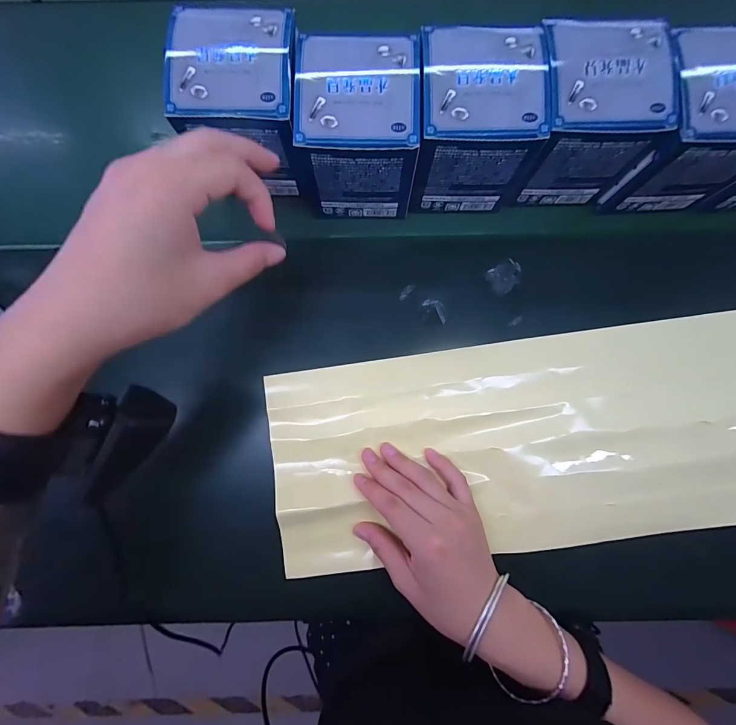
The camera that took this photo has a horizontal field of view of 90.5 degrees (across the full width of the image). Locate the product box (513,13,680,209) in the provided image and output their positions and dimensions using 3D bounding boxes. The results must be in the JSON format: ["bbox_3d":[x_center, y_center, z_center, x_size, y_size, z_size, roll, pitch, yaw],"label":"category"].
[{"bbox_3d":[0.157,-0.180,0.273,0.080,0.097,0.078,-3,84,1],"label":"product box"}]

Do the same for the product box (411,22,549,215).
[{"bbox_3d":[0.076,-0.174,0.275,0.080,0.088,0.076,-1,84,1],"label":"product box"}]

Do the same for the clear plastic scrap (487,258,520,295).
[{"bbox_3d":[0.118,-0.073,0.311,0.030,0.004,0.024,-28,84,-2],"label":"clear plastic scrap"}]

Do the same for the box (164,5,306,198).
[{"bbox_3d":[-0.087,-0.187,0.277,0.086,0.096,0.080,2,84,1],"label":"box"}]

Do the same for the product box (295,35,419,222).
[{"bbox_3d":[-0.006,-0.168,0.271,0.081,0.094,0.077,0,84,1],"label":"product box"}]

